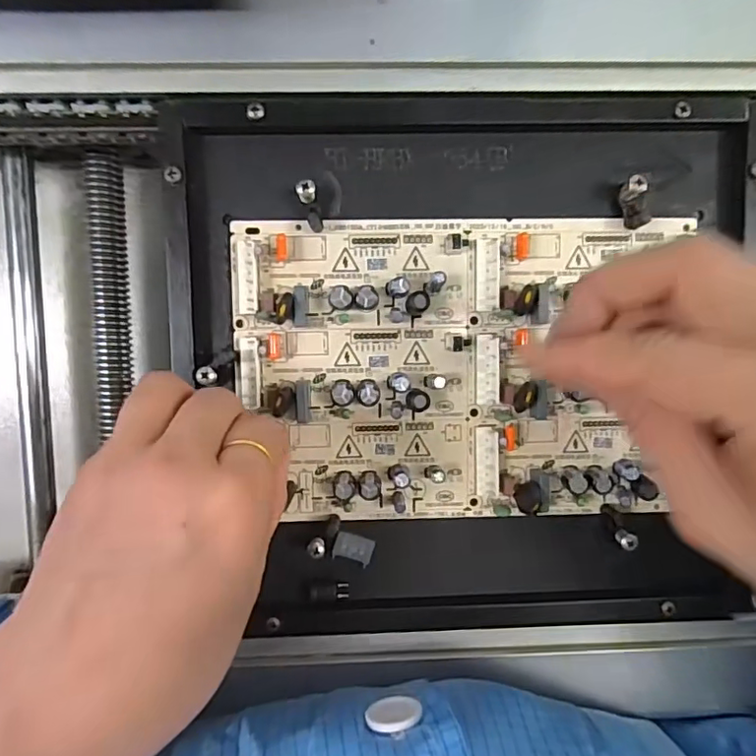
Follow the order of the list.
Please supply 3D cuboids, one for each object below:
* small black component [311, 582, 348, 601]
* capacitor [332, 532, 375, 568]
[{"bbox_3d":[-0.022,0.097,0.256,0.018,0.004,0.008,1,87,-3],"label":"small black component"},{"bbox_3d":[-0.011,0.079,0.258,0.018,0.004,0.013,19,87,-2],"label":"capacitor"}]

